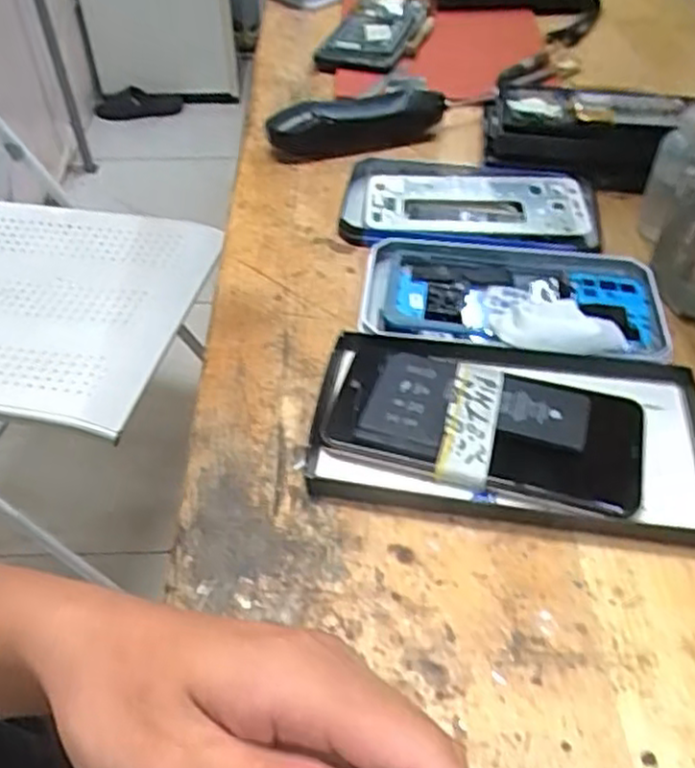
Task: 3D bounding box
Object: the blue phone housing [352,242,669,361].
[{"bbox_3d":[0.100,-0.054,0.445,0.177,0.026,0.102,6,48,7],"label":"blue phone housing"}]

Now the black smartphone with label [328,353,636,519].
[{"bbox_3d":[0.068,0.018,0.369,0.153,0.012,0.076,11,56,9],"label":"black smartphone with label"}]

